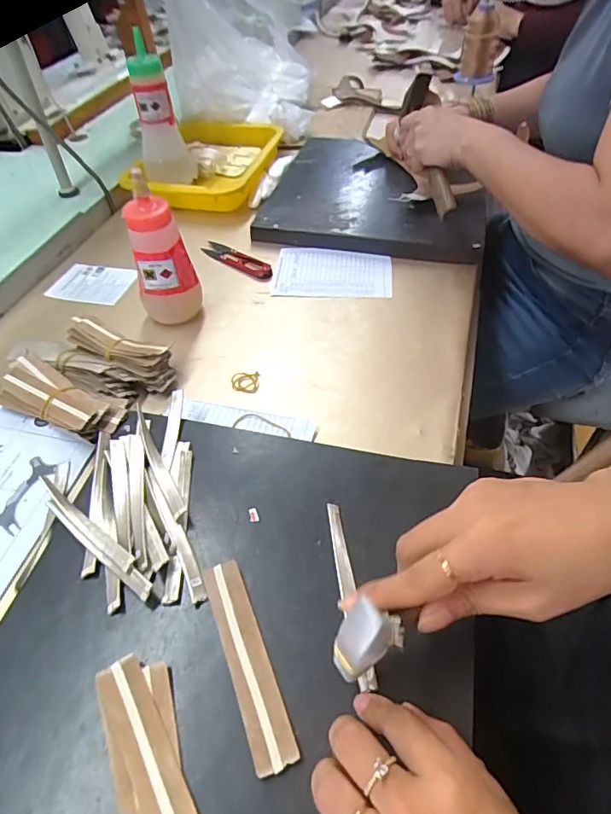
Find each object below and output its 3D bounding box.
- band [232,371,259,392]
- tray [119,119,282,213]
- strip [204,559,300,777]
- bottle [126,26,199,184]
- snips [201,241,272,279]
[{"bbox_3d":[-0.060,-0.025,0.495,0.027,0.006,0.024,0,49,2],"label":"band"},{"bbox_3d":[-0.155,-0.393,0.796,0.207,0.046,0.260,12,50,12],"label":"tray"},{"bbox_3d":[-0.037,0.154,0.305,0.026,0.007,0.119,-20,53,-11],"label":"strip"},{"bbox_3d":[-0.206,-0.407,0.703,0.072,0.184,0.052,-13,49,-9],"label":"bottle"},{"bbox_3d":[-0.087,-0.190,0.639,0.111,0.006,0.026,31,57,26],"label":"snips"}]

